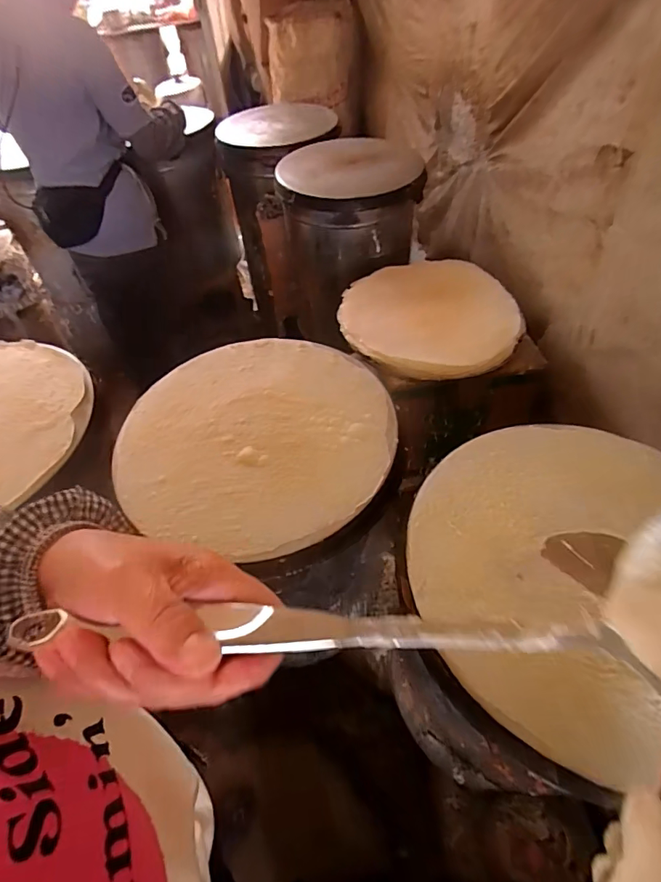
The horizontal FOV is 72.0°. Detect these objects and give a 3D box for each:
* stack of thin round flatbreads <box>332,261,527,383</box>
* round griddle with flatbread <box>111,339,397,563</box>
[{"bbox_3d":[0.222,-0.296,1.048,0.398,0.049,0.392,-6,50,-2],"label":"stack of thin round flatbreads"},{"bbox_3d":[-0.102,-0.016,0.635,0.375,0.027,0.364,-20,52,-11],"label":"round griddle with flatbread"}]

